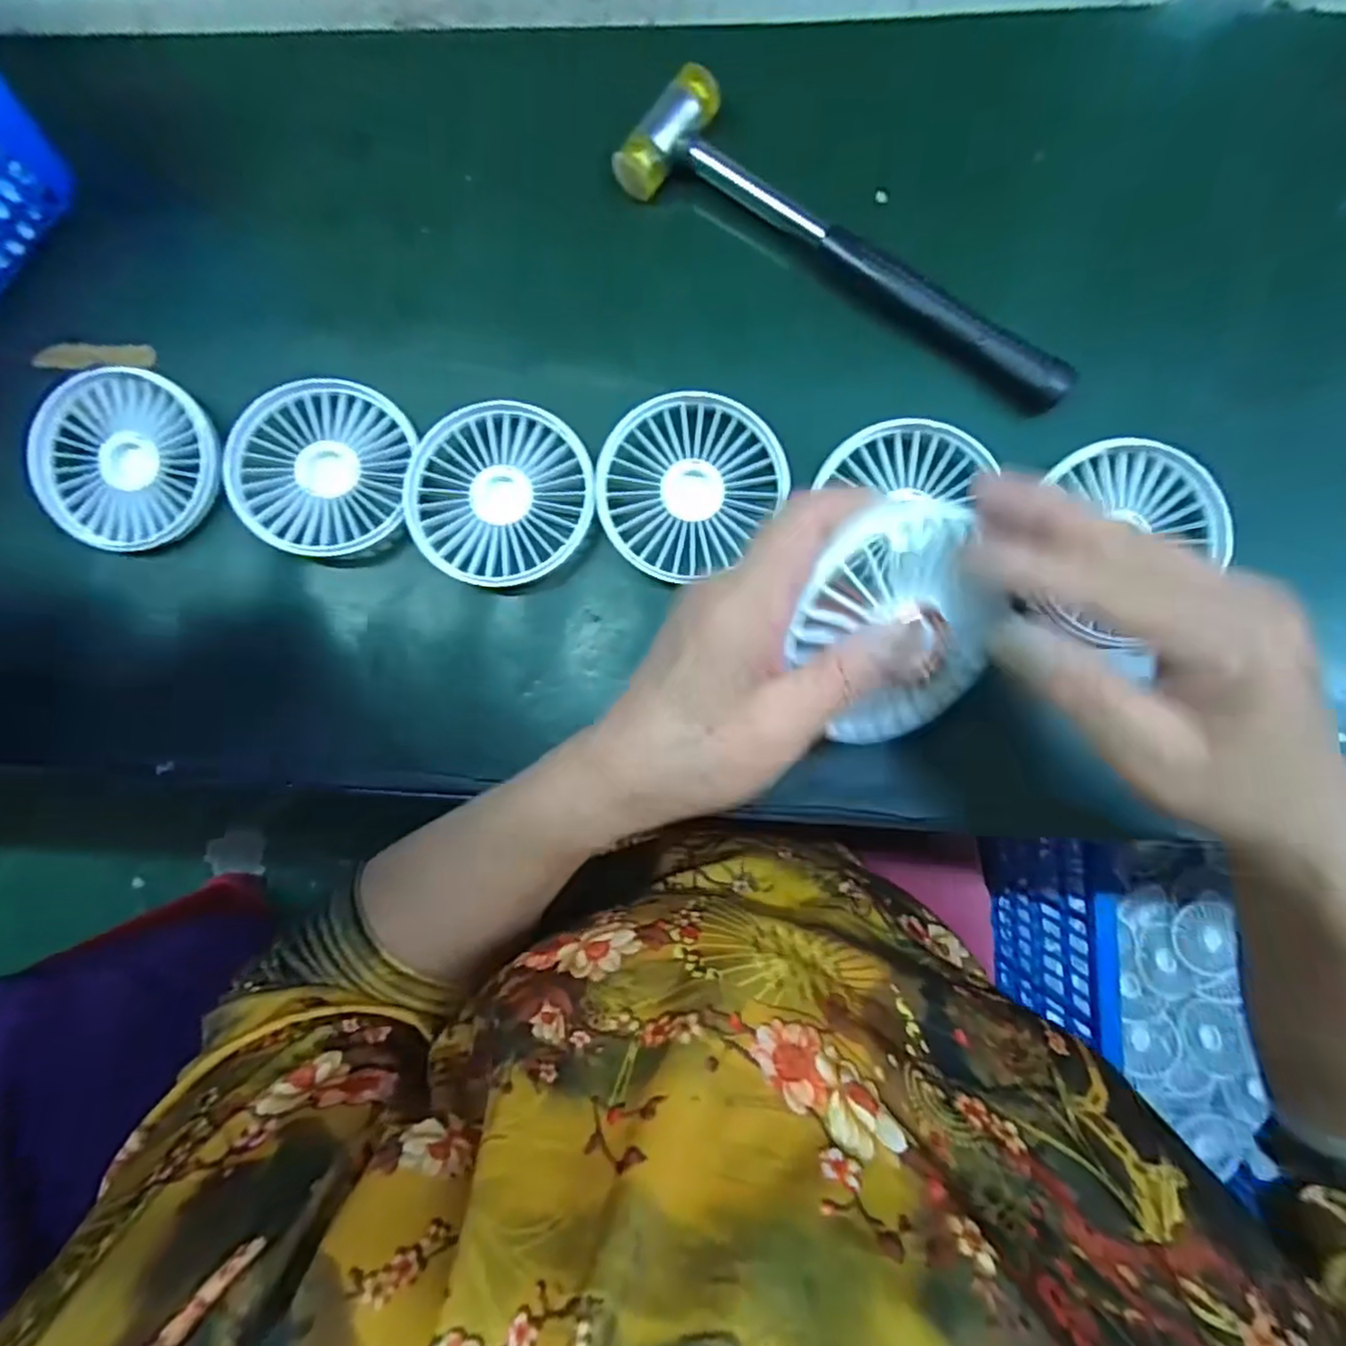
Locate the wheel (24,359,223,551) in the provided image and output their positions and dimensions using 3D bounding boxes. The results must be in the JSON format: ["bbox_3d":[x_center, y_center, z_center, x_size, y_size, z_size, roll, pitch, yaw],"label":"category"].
[{"bbox_3d":[-0.276,-0.108,0.344,0.091,0.019,0.088,0,86,5],"label":"wheel"}]

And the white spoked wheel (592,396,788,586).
[{"bbox_3d":[0.007,-0.091,0.322,0.080,0.017,0.086,0,86,5],"label":"white spoked wheel"}]

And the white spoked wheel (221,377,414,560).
[{"bbox_3d":[-0.173,-0.103,0.333,0.081,0.019,0.088,0,86,5],"label":"white spoked wheel"}]

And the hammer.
[{"bbox_3d":[0.086,-0.204,0.318,0.237,0.023,0.058,35,89,6],"label":"hammer"}]

